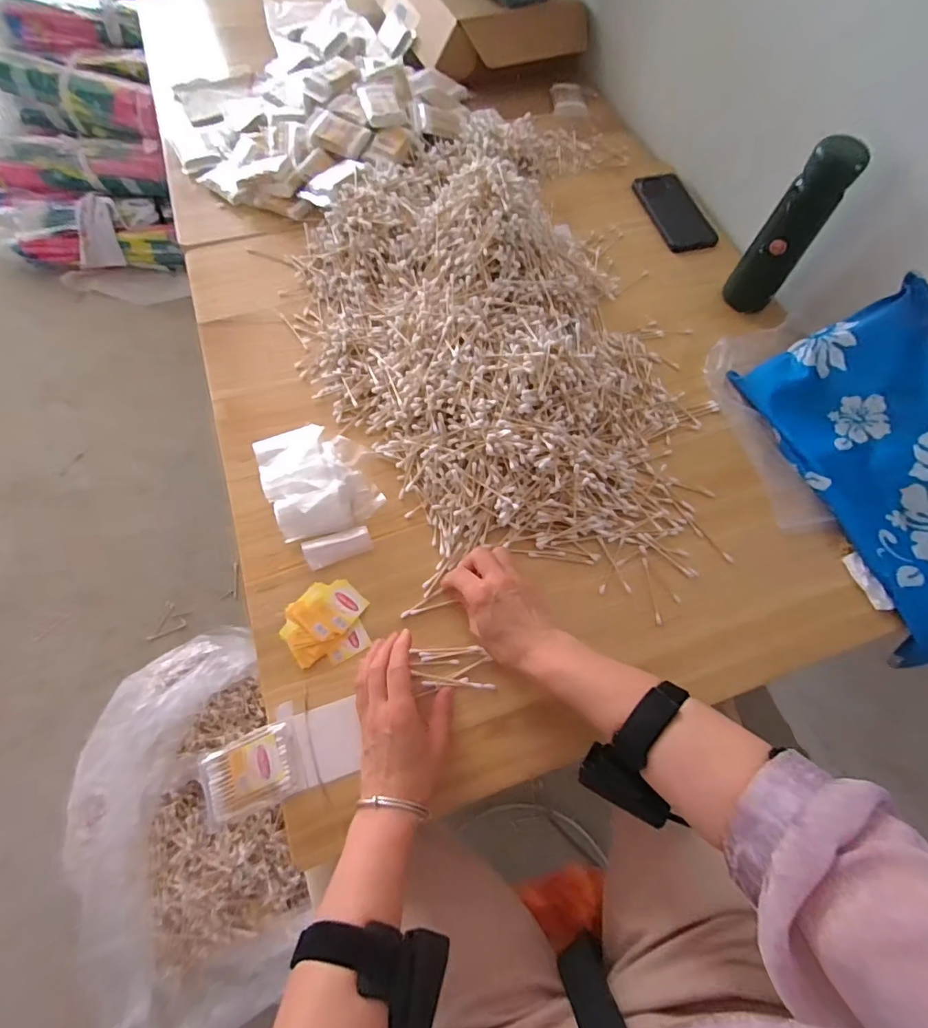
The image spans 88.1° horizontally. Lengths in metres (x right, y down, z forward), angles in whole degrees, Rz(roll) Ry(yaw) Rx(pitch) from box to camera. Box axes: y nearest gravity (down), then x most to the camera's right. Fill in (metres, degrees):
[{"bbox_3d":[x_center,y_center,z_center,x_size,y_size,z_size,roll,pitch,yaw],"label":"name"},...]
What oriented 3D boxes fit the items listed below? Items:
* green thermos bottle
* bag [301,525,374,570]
[{"bbox_3d":[0.367,-0.317,0.540,0.057,0.172,0.050,40,69,14],"label":"green thermos bottle"},{"bbox_3d":[-0.127,0.032,0.485,0.065,0.011,0.028,-20,68,-12],"label":"bag"}]

